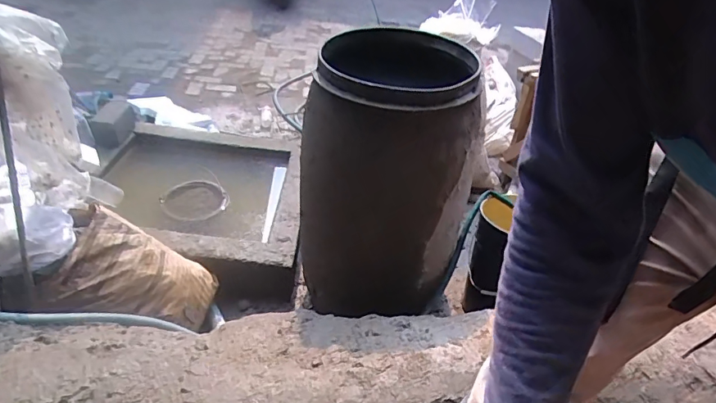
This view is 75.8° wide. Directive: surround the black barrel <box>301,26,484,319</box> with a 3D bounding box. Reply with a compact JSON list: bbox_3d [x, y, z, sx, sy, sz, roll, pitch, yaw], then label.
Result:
[{"bbox_3d":[0.083,-0.074,1.304,0.422,0.682,0.390,10,35,4],"label":"black barrel"}]

